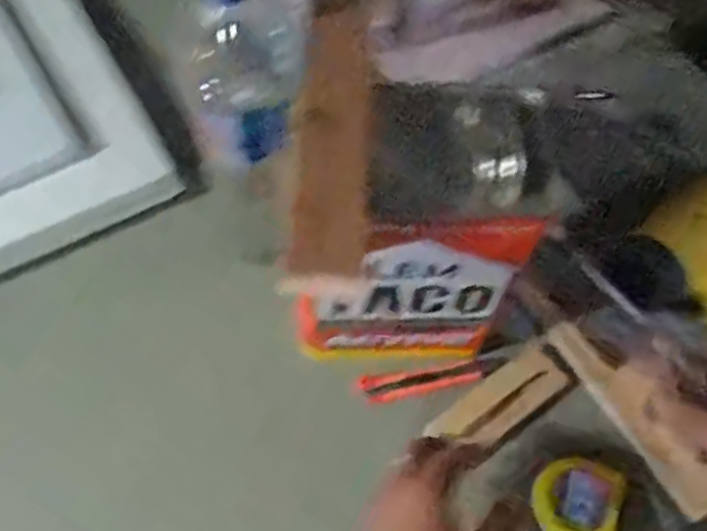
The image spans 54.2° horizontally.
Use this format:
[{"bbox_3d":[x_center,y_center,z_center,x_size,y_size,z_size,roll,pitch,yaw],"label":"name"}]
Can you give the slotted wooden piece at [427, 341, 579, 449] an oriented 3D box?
[{"bbox_3d":[0.132,0.121,0.610,0.130,0.014,0.053,-31,67,-5],"label":"slotted wooden piece"}]

